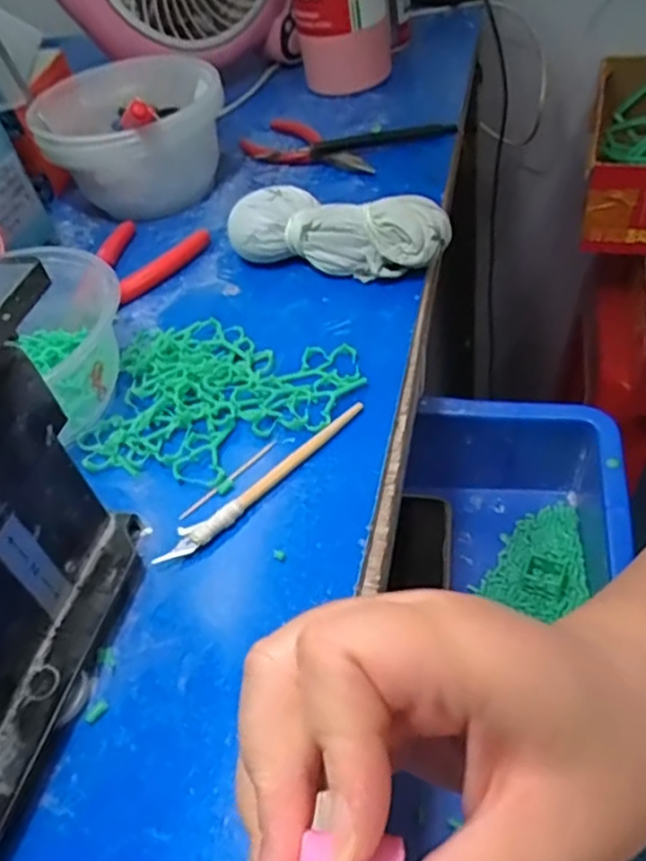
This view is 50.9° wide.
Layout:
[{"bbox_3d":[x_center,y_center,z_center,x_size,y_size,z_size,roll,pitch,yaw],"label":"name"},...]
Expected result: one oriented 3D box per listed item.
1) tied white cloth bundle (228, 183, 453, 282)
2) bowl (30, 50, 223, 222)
[{"bbox_3d":[0.009,-0.122,0.416,0.134,0.041,0.049,11,52,21],"label":"tied white cloth bundle"},{"bbox_3d":[-0.146,-0.215,0.497,0.120,0.082,0.104,10,50,21],"label":"bowl"}]

